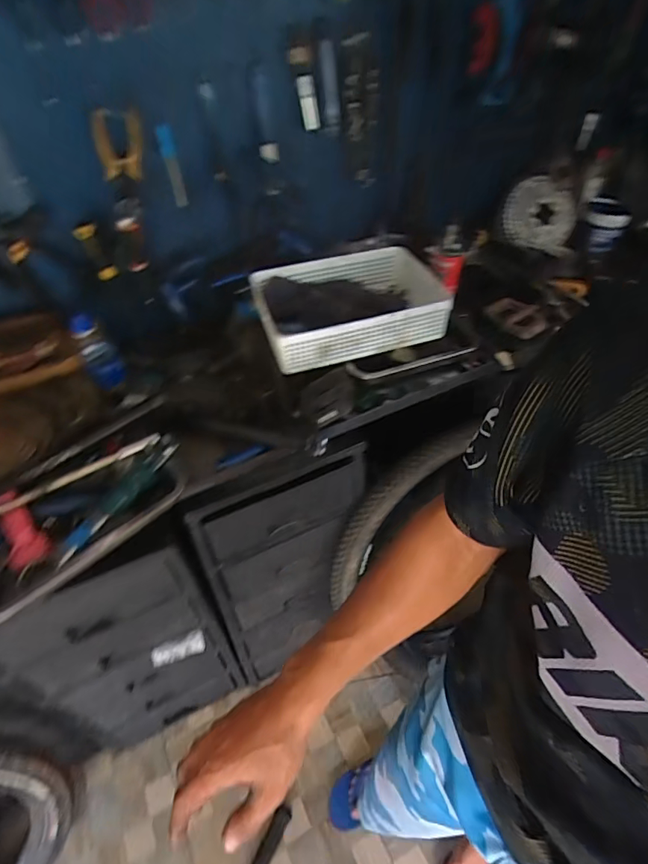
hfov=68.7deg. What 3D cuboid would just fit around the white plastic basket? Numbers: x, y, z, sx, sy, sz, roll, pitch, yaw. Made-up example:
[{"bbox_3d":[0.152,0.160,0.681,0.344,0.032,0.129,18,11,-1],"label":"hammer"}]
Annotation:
[{"bbox_3d":[0.051,-0.246,0.913,0.344,0.082,0.251,-15,46,-11],"label":"white plastic basket"}]

